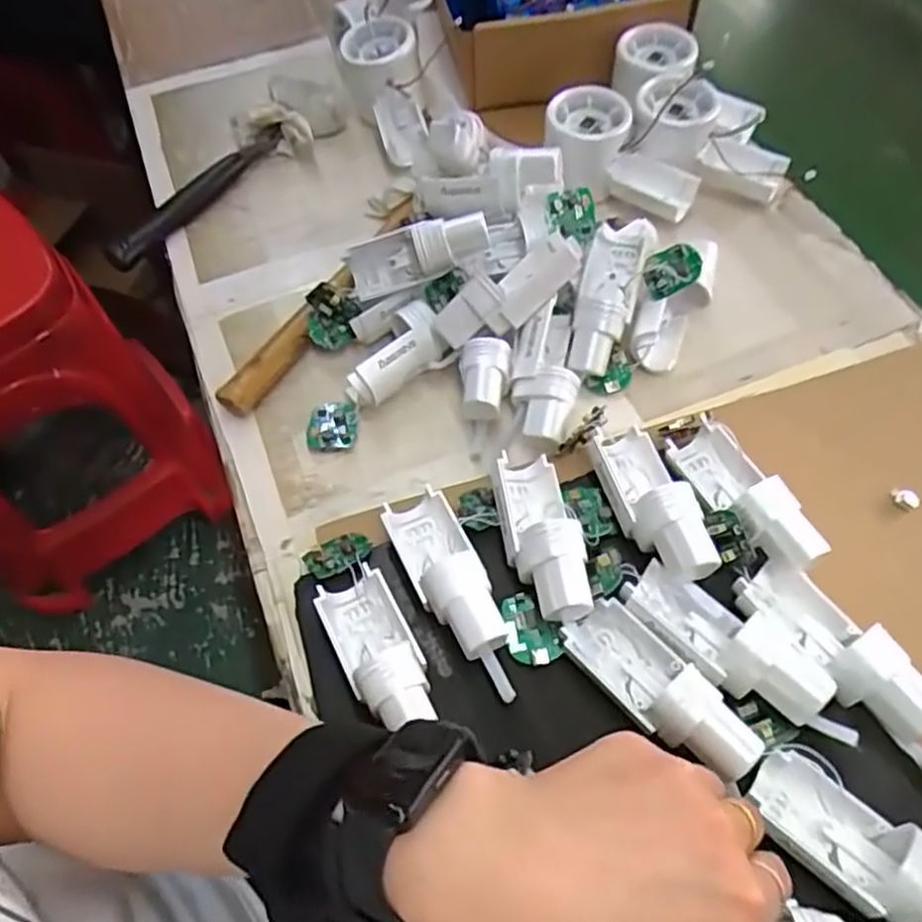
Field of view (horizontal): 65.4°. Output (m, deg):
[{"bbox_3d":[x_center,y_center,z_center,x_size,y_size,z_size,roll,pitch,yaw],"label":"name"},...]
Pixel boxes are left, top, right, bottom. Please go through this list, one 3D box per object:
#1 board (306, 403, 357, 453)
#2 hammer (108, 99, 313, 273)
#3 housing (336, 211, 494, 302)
[{"bbox_3d":[-0.078,-0.022,0.431,0.029,0.007,0.034,-1,59,1],"label":"board"},{"bbox_3d":[-0.194,-0.208,0.534,0.049,0.032,0.174,40,68,22],"label":"hammer"},{"bbox_3d":[-0.027,-0.122,0.432,0.091,0.028,0.028,-10,56,25],"label":"housing"}]

